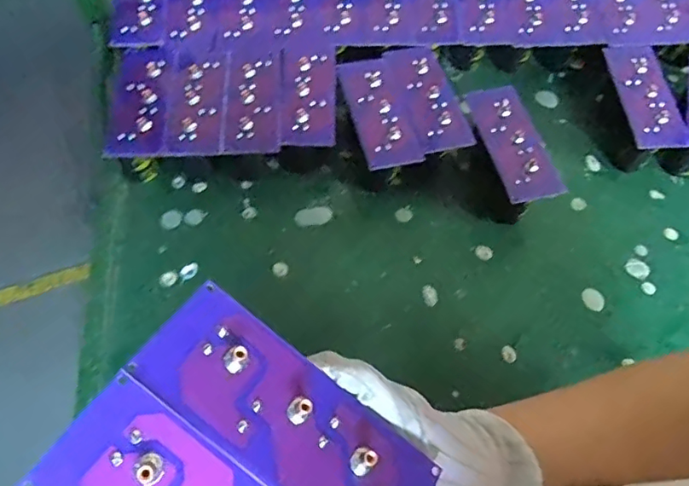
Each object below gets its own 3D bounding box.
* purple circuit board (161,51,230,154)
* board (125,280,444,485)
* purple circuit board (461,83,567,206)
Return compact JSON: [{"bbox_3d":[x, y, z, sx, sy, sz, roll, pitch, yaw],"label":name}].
[{"bbox_3d":[-0.147,-0.147,0.547,0.057,0.004,0.134,-2,61,-4],"label":"purple circuit board"},{"bbox_3d":[-0.022,0.076,0.234,0.135,0.004,0.052,39,53,0],"label":"board"},{"bbox_3d":[0.167,-0.100,0.542,0.051,0.010,0.134,-17,64,2],"label":"purple circuit board"}]

